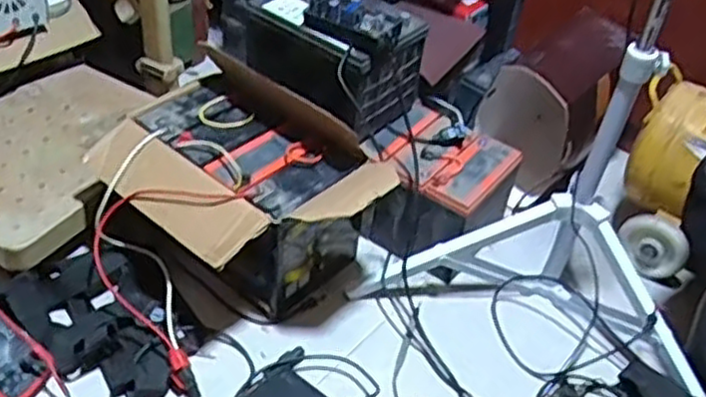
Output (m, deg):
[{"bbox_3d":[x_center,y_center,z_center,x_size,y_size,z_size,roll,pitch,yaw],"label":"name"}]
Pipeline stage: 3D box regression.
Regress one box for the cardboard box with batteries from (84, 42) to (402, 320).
[{"bbox_3d":[-0.157,0.001,1.113,0.399,0.256,0.286,29,46,22],"label":"cardboard box with batteries"}]

